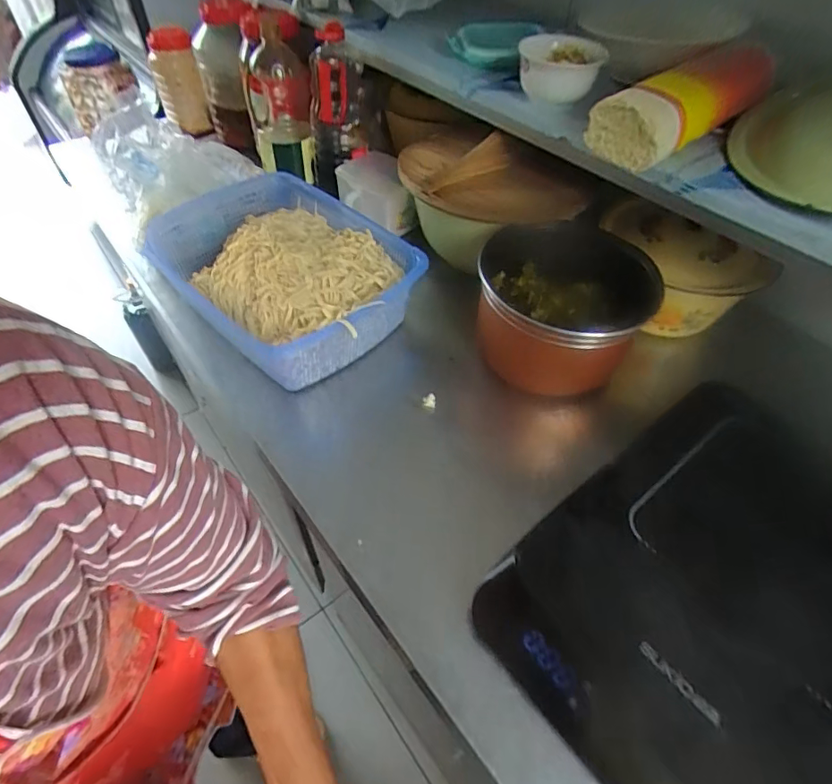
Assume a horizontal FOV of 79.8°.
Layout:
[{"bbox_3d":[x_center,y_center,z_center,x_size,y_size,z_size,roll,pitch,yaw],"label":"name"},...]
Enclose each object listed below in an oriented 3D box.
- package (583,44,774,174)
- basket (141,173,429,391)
[{"bbox_3d":[0.318,-0.348,0.603,0.234,0.071,0.104,-32,58,-24],"label":"package"},{"bbox_3d":[-0.203,-0.184,0.761,0.409,0.134,0.271,38,60,26],"label":"basket"}]

